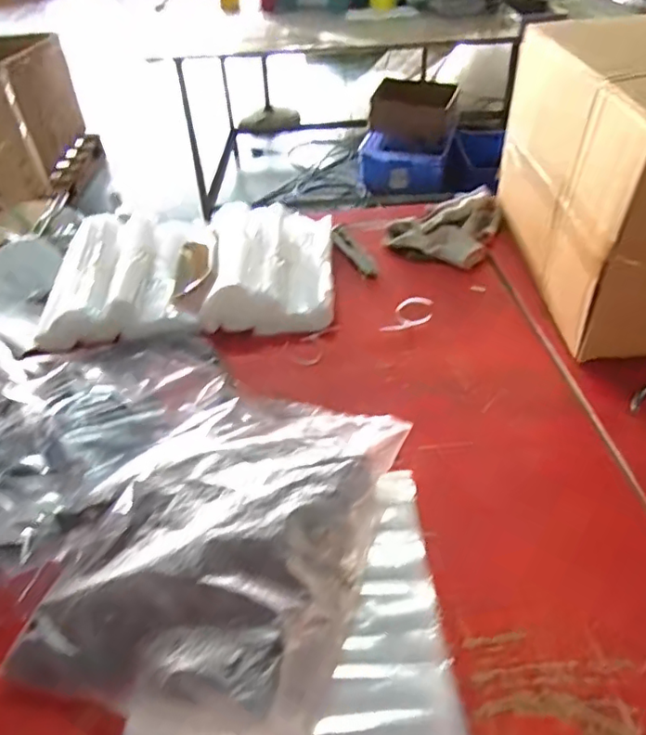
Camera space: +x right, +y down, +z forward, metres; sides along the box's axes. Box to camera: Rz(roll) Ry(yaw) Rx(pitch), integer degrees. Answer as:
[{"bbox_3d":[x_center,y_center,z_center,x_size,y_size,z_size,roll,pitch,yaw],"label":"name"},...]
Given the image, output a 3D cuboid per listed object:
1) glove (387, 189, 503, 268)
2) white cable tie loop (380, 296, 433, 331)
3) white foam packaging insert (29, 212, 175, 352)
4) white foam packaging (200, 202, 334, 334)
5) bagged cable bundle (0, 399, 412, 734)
[{"bbox_3d":[0.220,-0.265,1.023,0.175,0.044,0.215,16,46,21],"label":"glove"},{"bbox_3d":[0.131,-0.077,0.856,0.052,0.006,0.096,21,47,25],"label":"white cable tie loop"},{"bbox_3d":[-0.330,-0.150,0.897,0.185,0.057,0.273,-5,42,-2],"label":"white foam packaging insert"},{"bbox_3d":[-0.087,-0.175,0.925,0.202,0.062,0.279,-2,42,2],"label":"white foam packaging"},{"bbox_3d":[-0.101,0.175,0.561,0.280,0.062,0.426,11,44,16],"label":"bagged cable bundle"}]

